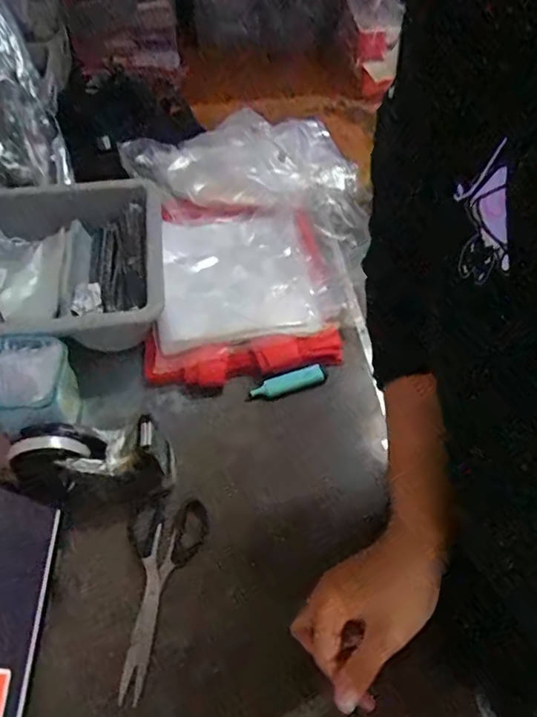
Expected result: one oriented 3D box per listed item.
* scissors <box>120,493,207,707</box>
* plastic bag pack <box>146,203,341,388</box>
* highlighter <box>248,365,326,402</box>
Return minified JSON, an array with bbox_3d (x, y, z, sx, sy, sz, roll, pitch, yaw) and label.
[{"bbox_3d":[-0.124,0.234,0.583,0.075,0.017,0.197,10,53,8],"label":"scissors"},{"bbox_3d":[-0.045,-0.113,0.819,0.249,0.070,0.317,-6,53,-5],"label":"plastic bag pack"},{"bbox_3d":[0.022,0.033,0.729,0.103,0.012,0.027,-18,55,-13],"label":"highlighter"}]

